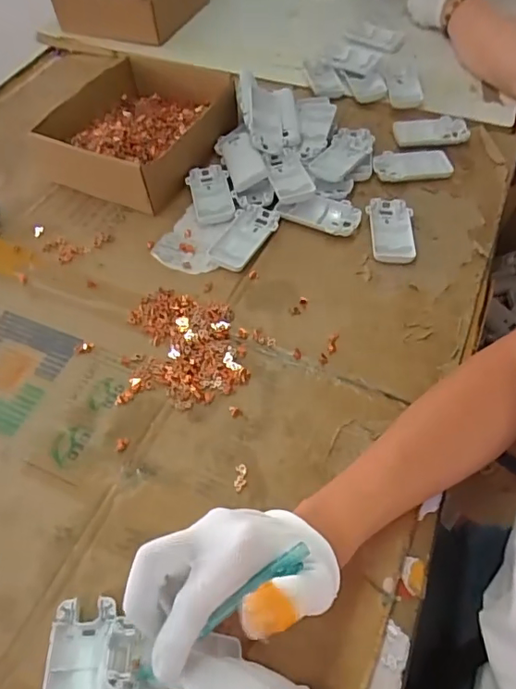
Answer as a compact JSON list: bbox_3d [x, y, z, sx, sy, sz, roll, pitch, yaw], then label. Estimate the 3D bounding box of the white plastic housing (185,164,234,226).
[{"bbox_3d":[-0.057,-0.183,0.632,0.049,0.018,0.089,-15,56,-7],"label":"white plastic housing"}]

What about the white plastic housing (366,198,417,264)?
[{"bbox_3d":[0.150,-0.128,0.580,0.048,0.013,0.089,-2,56,2],"label":"white plastic housing"}]

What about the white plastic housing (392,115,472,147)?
[{"bbox_3d":[0.229,-0.280,0.686,0.097,0.017,0.046,-2,56,2],"label":"white plastic housing"}]

